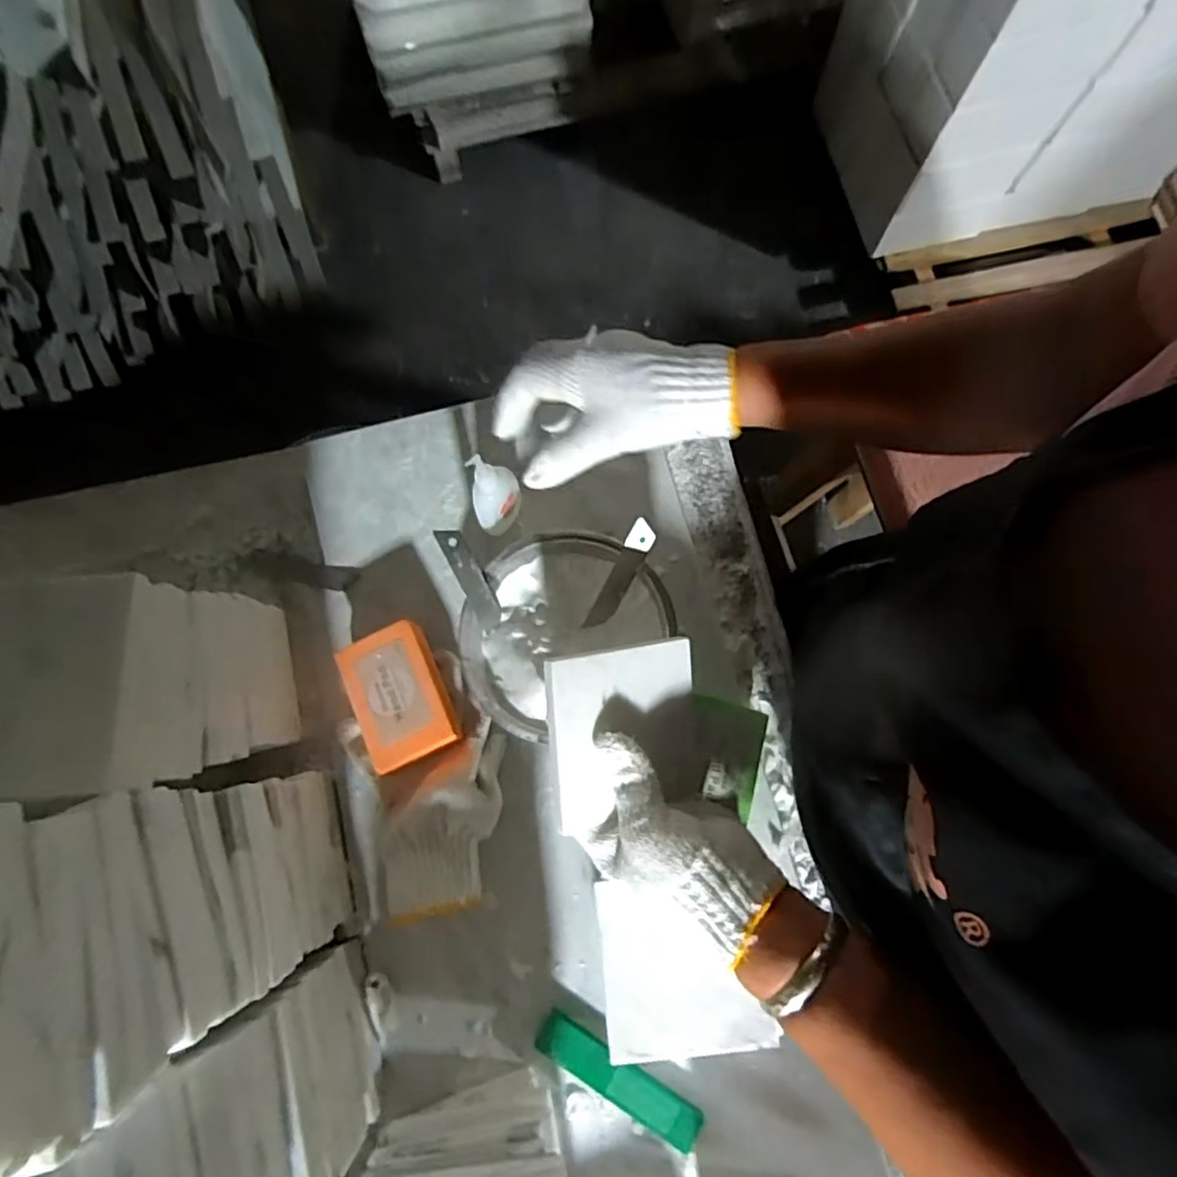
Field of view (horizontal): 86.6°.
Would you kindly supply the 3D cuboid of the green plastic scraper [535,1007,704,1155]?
[{"bbox_3d":[0.020,0.319,0.405,0.115,0.006,0.024,30,55,9],"label":"green plastic scraper"}]

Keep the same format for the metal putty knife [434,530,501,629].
[{"bbox_3d":[-0.083,-0.008,0.442,0.019,0.004,0.080,-32,118,-18],"label":"metal putty knife"}]

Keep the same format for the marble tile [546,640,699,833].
[{"bbox_3d":[0.024,0.086,0.381,0.107,0.010,0.106,-7,103,-31],"label":"marble tile"}]

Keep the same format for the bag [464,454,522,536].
[{"bbox_3d":[-0.068,-0.069,0.455,0.036,0.092,0.022,-20,75,-5],"label":"bag"}]

